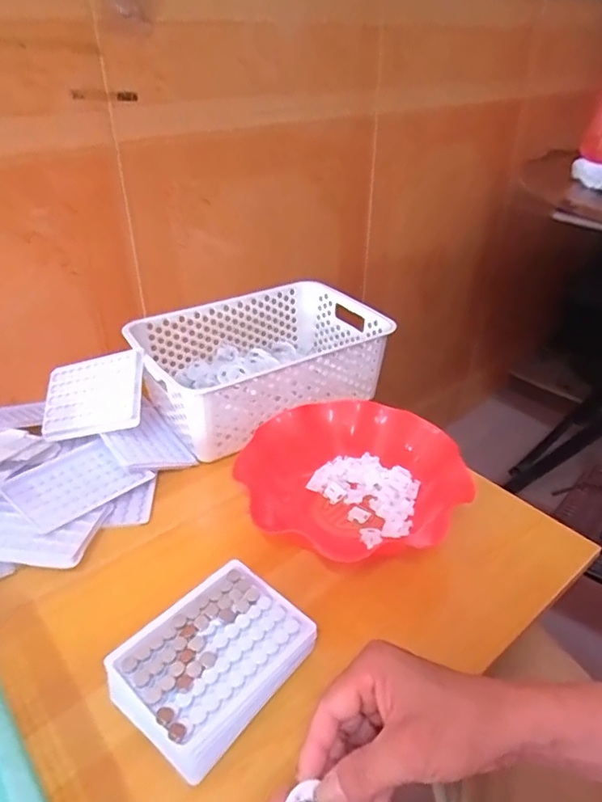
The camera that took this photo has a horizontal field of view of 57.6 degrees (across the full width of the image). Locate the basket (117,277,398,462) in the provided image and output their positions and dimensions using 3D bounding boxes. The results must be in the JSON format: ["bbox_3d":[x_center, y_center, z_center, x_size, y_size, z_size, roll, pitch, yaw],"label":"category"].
[{"bbox_3d":[-0.053,-0.056,0.727,0.305,0.099,0.201,-22,40,-30],"label":"basket"}]

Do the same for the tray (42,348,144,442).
[{"bbox_3d":[-0.239,-0.007,0.631,0.126,0.014,0.093,-10,70,13],"label":"tray"}]

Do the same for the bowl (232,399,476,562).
[{"bbox_3d":[0.047,0.076,0.587,0.226,0.064,0.193,-9,36,-15],"label":"bowl"}]

